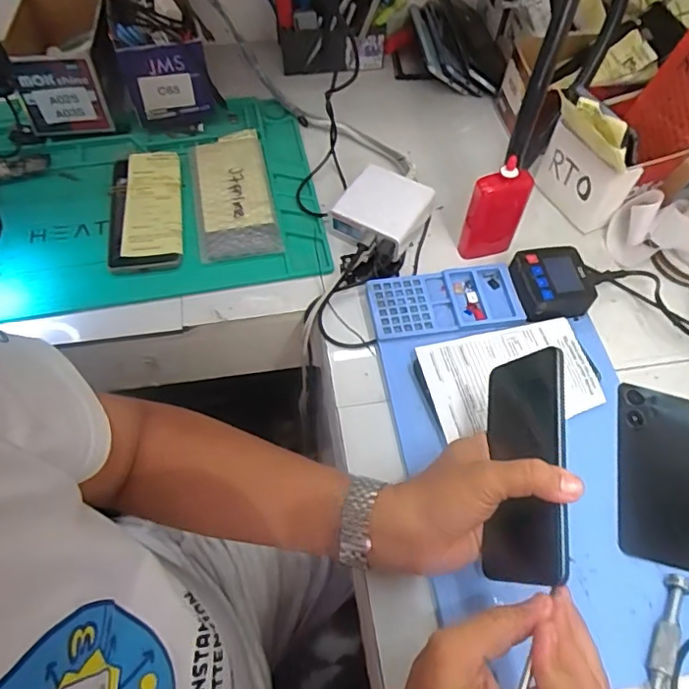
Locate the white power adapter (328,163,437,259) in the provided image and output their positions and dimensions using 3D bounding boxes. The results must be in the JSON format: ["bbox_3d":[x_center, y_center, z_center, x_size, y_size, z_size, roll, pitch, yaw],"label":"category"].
[{"bbox_3d":[0.039,-0.145,0.610,0.088,0.034,0.086,29,65,18],"label":"white power adapter"}]

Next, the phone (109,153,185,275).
[{"bbox_3d":[-0.226,-0.152,0.625,0.086,0.013,0.168,-11,60,-4],"label":"phone"}]

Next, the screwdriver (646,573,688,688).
[{"bbox_3d":[0.236,0.221,0.409,0.016,0.016,0.107,25,64,16],"label":"screwdriver"}]

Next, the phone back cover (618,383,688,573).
[{"bbox_3d":[0.276,0.110,0.483,0.072,0.010,0.157,12,61,9],"label":"phone back cover"}]

